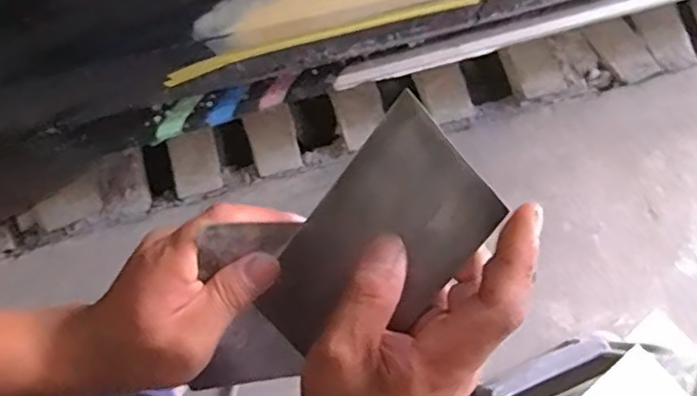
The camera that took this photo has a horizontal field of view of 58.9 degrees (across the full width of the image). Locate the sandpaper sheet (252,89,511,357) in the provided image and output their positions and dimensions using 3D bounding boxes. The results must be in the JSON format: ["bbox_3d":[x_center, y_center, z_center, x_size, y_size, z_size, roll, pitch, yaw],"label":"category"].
[{"bbox_3d":[0.011,0.026,0.301,0.073,0.004,0.133,44,109,18],"label":"sandpaper sheet"}]

